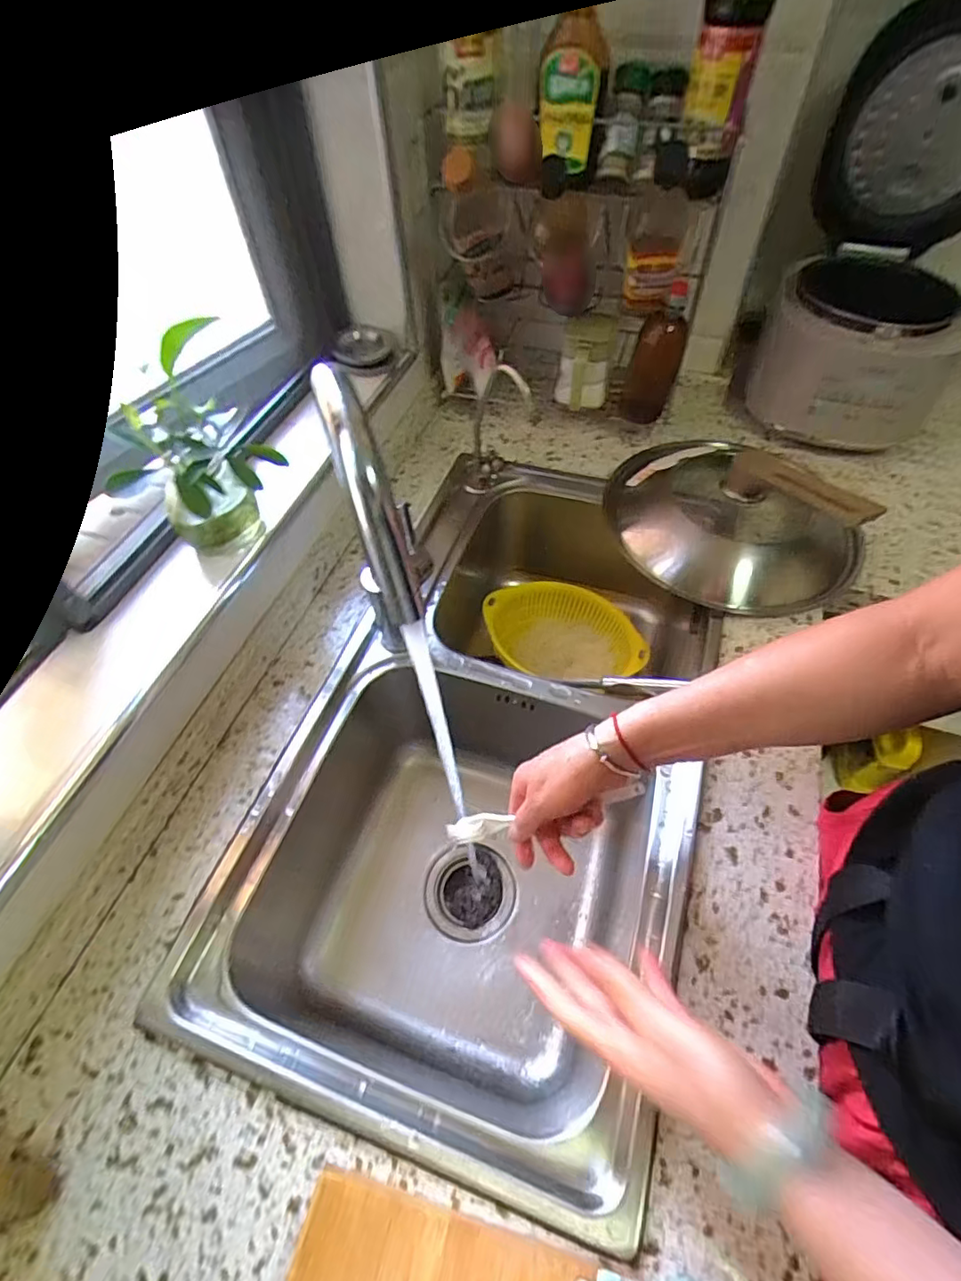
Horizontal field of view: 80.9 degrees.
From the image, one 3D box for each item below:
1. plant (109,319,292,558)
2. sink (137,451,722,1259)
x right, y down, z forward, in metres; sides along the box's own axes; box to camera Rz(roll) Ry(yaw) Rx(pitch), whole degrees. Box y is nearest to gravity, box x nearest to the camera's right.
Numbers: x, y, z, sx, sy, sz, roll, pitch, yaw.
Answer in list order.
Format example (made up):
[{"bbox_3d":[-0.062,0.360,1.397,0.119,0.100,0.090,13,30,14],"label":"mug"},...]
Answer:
[{"bbox_3d":[-0.250,-0.157,0.531,0.108,0.228,0.121,-2,55,0],"label":"plant"},{"bbox_3d":[0.025,0.140,0.686,0.400,0.234,0.707,15,57,12],"label":"sink"}]

